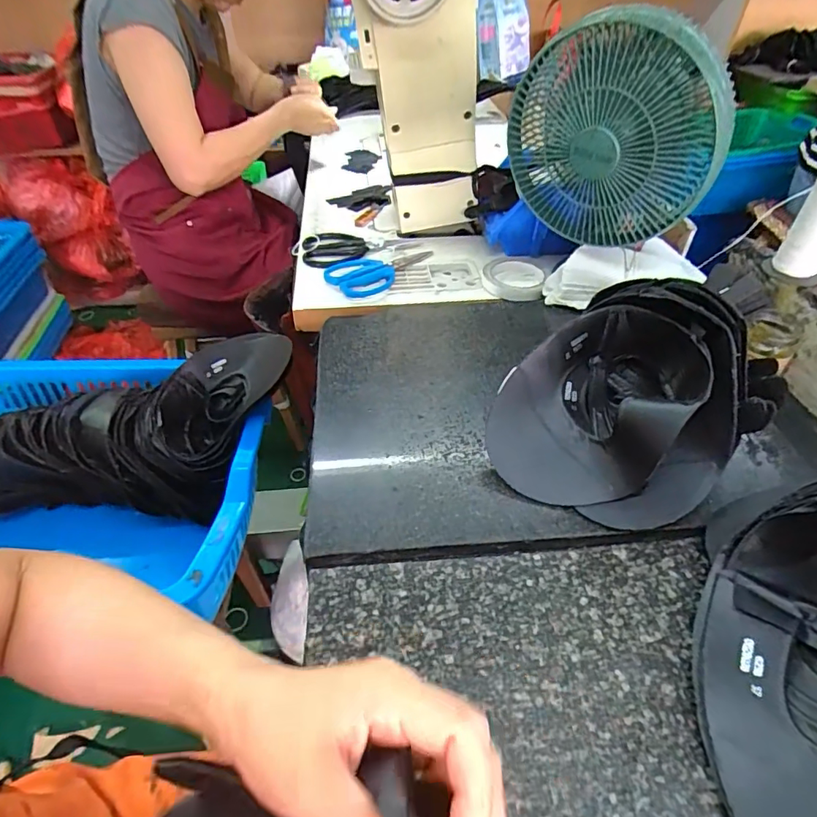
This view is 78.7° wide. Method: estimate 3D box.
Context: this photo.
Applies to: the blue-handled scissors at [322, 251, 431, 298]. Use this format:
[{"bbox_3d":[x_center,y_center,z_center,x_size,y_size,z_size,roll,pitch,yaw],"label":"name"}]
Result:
[{"bbox_3d":[-0.039,-0.213,0.756,0.168,0.013,0.091,-31,52,-32],"label":"blue-handled scissors"}]

